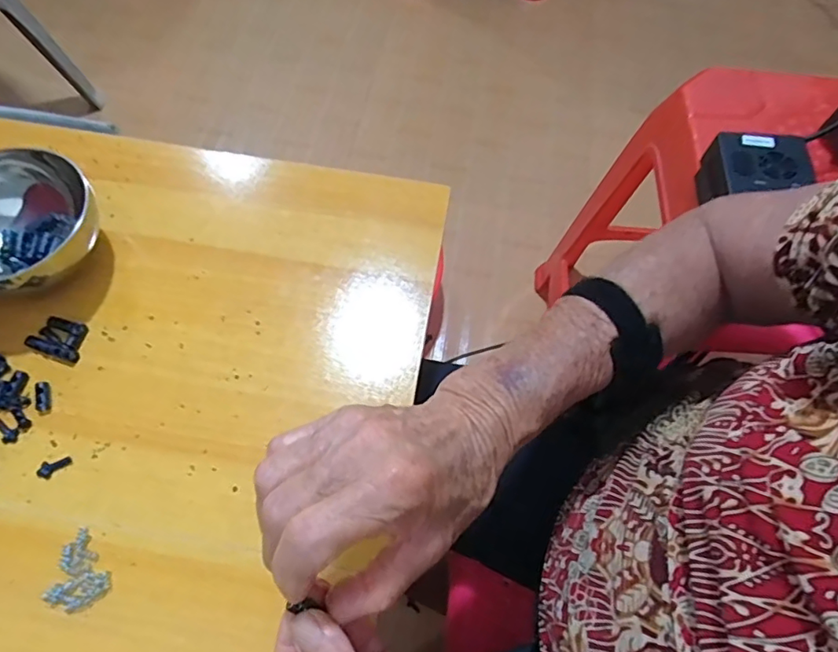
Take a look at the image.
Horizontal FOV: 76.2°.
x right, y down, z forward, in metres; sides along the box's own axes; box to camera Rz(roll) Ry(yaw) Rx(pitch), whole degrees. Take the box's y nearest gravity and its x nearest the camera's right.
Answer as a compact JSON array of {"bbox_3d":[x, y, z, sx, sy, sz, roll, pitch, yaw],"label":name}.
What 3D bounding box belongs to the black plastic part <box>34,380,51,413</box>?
[{"bbox_3d":[-0.250,0.047,0.356,0.008,0.004,0.021,-12,77,-9],"label":"black plastic part"}]

